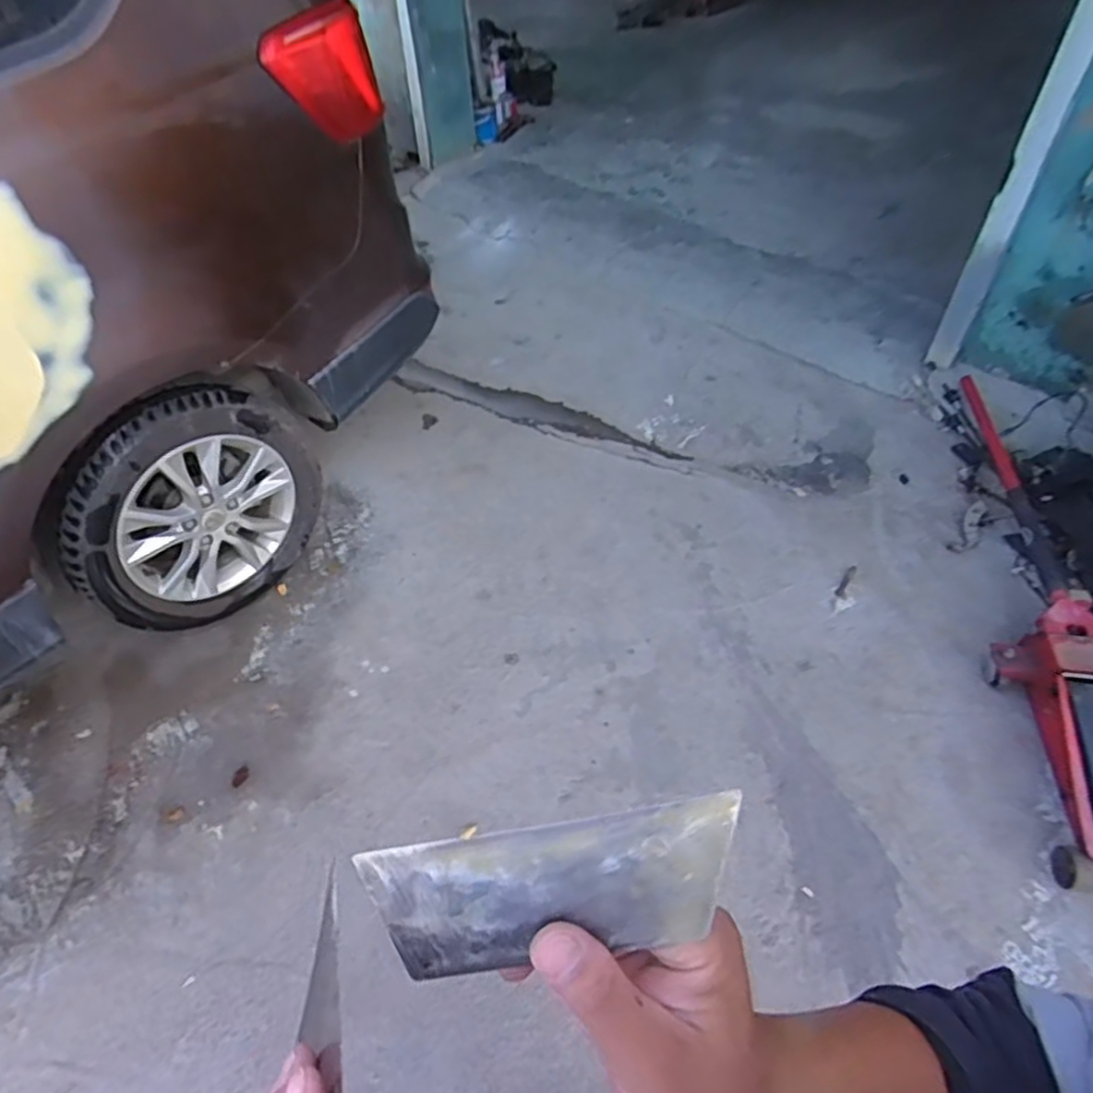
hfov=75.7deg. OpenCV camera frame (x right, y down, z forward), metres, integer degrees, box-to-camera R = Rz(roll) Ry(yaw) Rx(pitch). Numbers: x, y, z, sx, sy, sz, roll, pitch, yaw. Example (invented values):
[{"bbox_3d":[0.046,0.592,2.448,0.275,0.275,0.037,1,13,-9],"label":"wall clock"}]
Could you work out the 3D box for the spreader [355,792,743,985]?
[{"bbox_3d":[0.004,0.132,0.268,0.139,0.067,0.004,-12,23,8],"label":"spreader"}]

